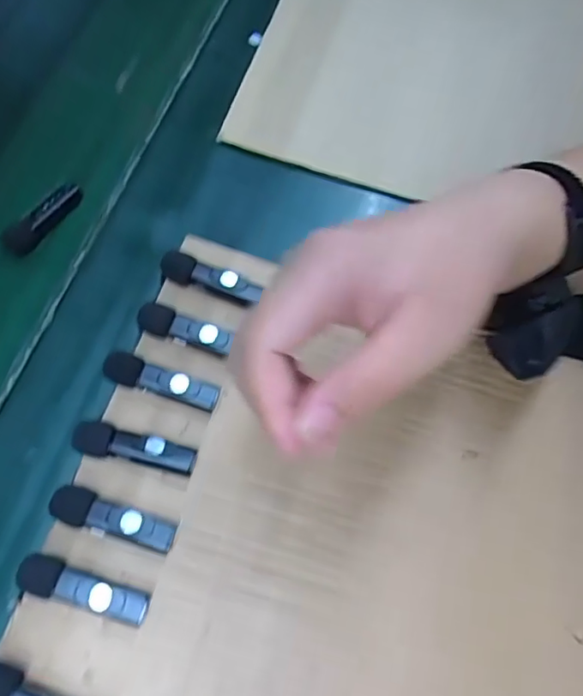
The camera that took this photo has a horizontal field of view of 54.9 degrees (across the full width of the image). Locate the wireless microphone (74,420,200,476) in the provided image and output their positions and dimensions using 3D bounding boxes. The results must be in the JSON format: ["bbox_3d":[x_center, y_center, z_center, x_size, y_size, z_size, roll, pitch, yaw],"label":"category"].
[{"bbox_3d":[-0.084,0.055,0.301,0.063,0.017,0.017,14,66,4],"label":"wireless microphone"}]

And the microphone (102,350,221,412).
[{"bbox_3d":[-0.073,0.019,0.316,0.064,0.018,0.017,16,66,4],"label":"microphone"}]

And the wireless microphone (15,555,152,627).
[{"bbox_3d":[-0.100,0.118,0.274,0.061,0.021,0.017,15,66,4],"label":"wireless microphone"}]

